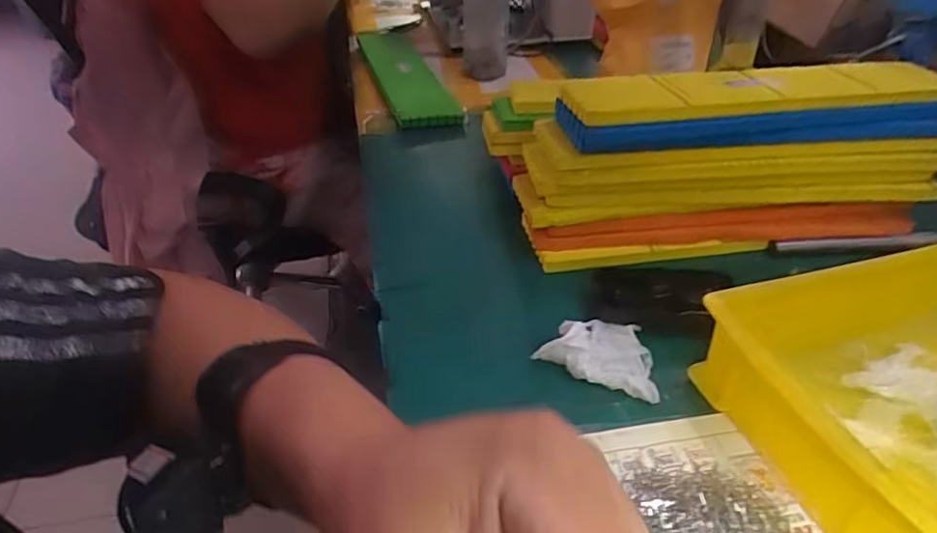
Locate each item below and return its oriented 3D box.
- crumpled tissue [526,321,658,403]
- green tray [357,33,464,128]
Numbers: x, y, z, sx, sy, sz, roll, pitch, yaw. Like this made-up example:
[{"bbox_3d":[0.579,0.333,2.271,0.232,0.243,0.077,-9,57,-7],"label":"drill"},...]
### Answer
[{"bbox_3d":[0.097,0.058,0.424,0.072,0.034,0.069,6,37,6],"label":"crumpled tissue"},{"bbox_3d":[-0.103,-0.288,0.873,0.082,0.029,0.383,-11,40,-15],"label":"green tray"}]

